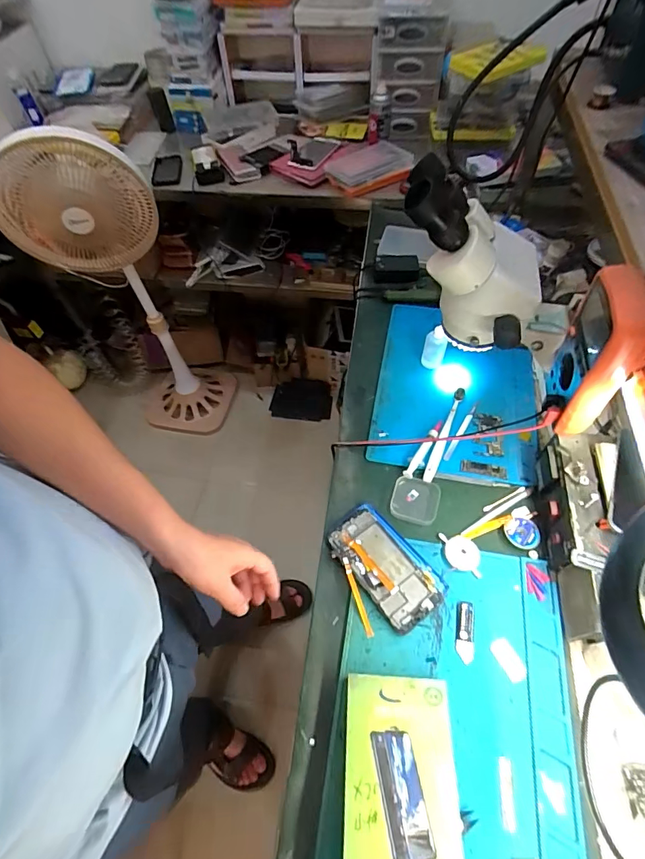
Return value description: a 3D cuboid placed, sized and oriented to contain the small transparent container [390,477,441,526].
[{"bbox_3d":[0.130,0.100,0.617,0.064,0.012,0.063,13,58,13],"label":"small transparent container"}]

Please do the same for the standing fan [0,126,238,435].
[{"bbox_3d":[-0.538,-0.353,1.287,0.362,0.981,0.289,-25,58,-14],"label":"standing fan"}]

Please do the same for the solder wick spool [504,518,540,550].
[{"bbox_3d":[0.263,0.138,0.577,0.042,0.008,0.039,-2,56,3],"label":"solder wick spool"}]

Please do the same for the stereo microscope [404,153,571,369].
[{"bbox_3d":[0.193,-0.189,0.559,0.128,0.289,0.115,-21,45,41],"label":"stereo microscope"}]

